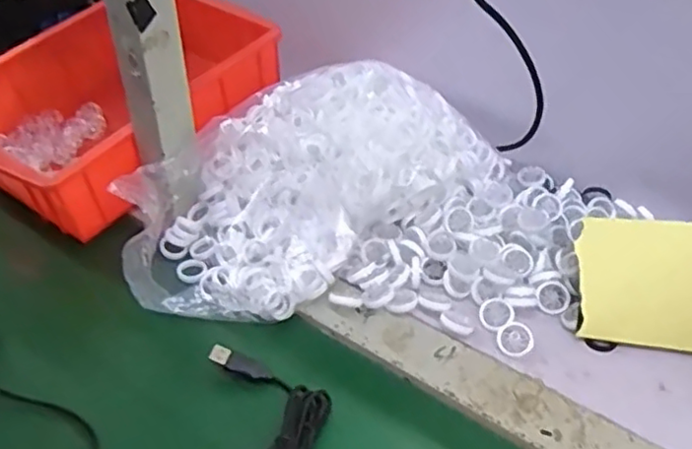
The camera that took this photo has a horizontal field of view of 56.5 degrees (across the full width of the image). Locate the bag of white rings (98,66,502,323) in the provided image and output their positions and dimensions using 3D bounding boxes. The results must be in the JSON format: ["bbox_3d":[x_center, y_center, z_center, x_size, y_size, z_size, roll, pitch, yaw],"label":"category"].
[{"bbox_3d":[-0.043,-0.040,0.570,0.316,0.104,0.185,-28,47,-30],"label":"bag of white rings"}]

